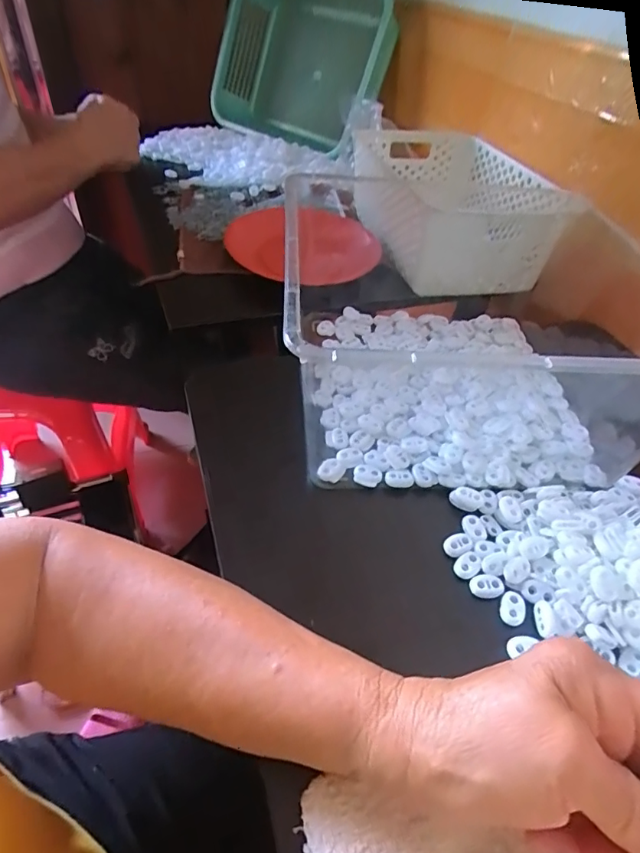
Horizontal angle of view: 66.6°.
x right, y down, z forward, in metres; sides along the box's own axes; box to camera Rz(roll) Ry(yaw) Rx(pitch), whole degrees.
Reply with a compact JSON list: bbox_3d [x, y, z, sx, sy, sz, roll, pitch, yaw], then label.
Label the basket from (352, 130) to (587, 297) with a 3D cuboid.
[{"bbox_3d":[0.174,-0.319,0.664,0.197,0.113,0.390,-3,45,-9],"label":"basket"}]

